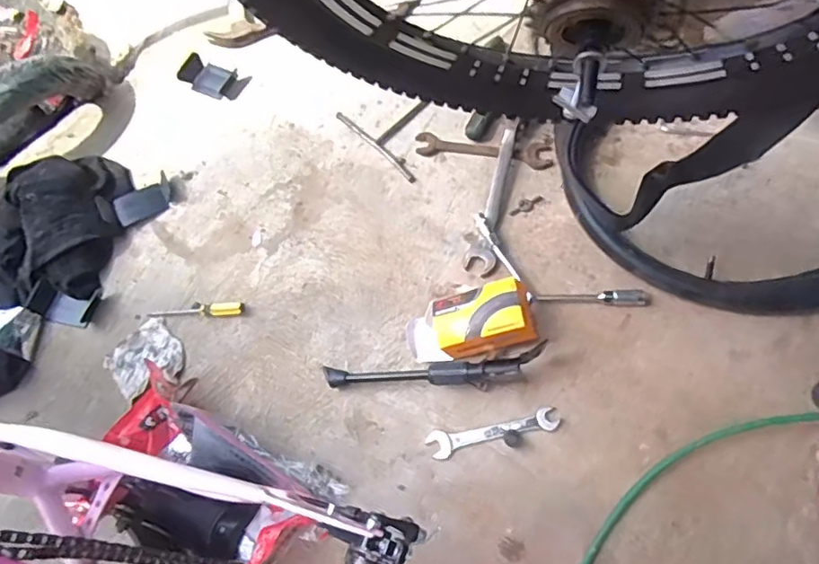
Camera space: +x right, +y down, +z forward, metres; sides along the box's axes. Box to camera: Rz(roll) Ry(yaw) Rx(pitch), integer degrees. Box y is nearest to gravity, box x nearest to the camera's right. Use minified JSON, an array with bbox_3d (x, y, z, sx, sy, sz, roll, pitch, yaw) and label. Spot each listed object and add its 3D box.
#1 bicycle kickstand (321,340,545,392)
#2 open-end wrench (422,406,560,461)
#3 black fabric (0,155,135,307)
[{"bbox_3d":[0.029,0.109,0.724,0.277,0.054,0.044,-7,55,20],"label":"bicycle kickstand"},{"bbox_3d":[0.096,0.173,0.691,0.151,0.004,0.033,-17,57,5],"label":"open-end wrench"},{"bbox_3d":[-0.585,-0.107,0.931,0.254,0.084,0.267,-6,57,1],"label":"black fabric"}]

